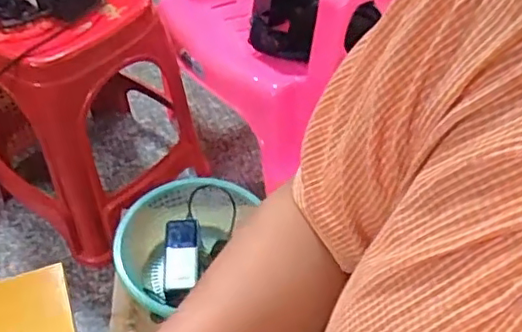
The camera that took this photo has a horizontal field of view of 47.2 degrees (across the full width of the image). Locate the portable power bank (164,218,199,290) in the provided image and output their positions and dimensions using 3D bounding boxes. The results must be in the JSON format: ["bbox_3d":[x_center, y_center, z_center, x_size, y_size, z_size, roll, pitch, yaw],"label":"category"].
[{"bbox_3d":[-0.122,0.130,0.921,0.049,0.024,0.131,-3,47,-3],"label":"portable power bank"}]

